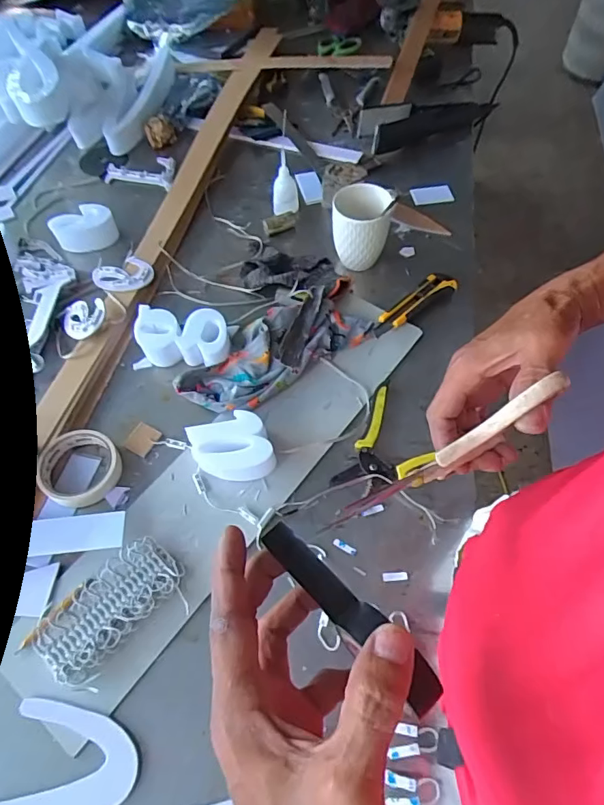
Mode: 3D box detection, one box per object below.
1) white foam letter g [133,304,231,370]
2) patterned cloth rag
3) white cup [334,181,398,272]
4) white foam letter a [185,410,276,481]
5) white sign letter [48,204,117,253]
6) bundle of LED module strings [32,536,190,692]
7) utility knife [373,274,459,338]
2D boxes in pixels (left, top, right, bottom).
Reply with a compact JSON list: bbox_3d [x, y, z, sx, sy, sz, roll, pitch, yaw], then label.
[{"bbox_3d":[-0.160,-0.086,0.659,0.129,0.048,0.073,5,59,5],"label":"white foam letter g"},{"bbox_3d":[-0.033,-0.076,0.644,0.264,0.049,0.107,-31,63,-16],"label":"patterned cloth rag"},{"bbox_3d":[0.084,-0.248,0.712,0.078,0.104,0.079,-1,59,1],"label":"white cup"},{"bbox_3d":[-0.081,0.054,0.565,0.084,0.043,0.071,-23,61,-12],"label":"white foam letter a"},{"bbox_3d":[-0.344,-0.276,0.777,0.087,0.051,0.053,-39,65,-20],"label":"white sign letter"},{"bbox_3d":[-0.187,0.208,0.492,0.141,0.024,0.081,-40,66,-20],"label":"bundle of LED module strings"},{"bbox_3d":[0.154,-0.137,0.690,0.148,0.023,0.036,-34,64,-17],"label":"utility knife"}]

